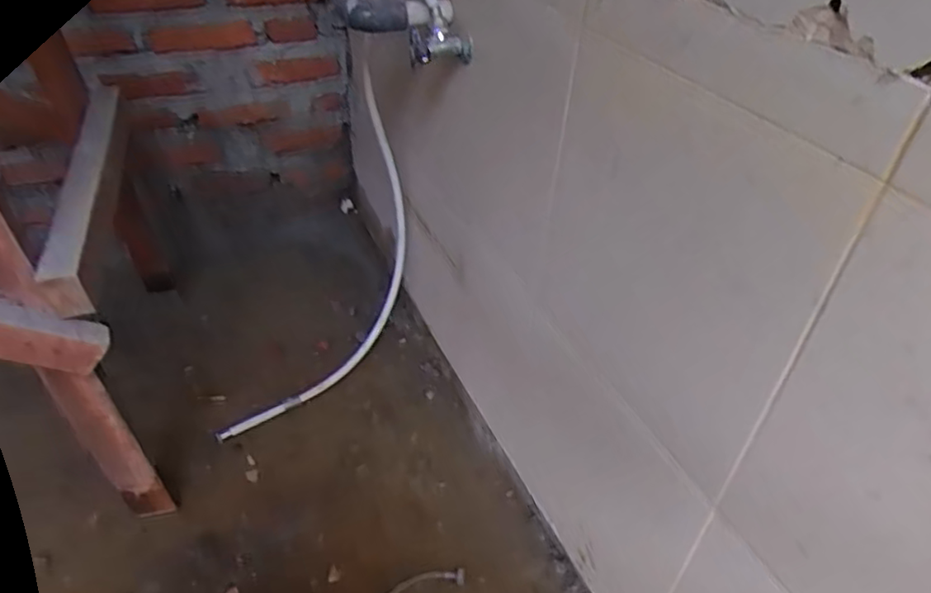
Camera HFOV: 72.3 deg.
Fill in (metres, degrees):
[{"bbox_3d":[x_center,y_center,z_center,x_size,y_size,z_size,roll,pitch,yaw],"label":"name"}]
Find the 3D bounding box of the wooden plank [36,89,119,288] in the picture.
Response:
[{"bbox_3d":[-0.675,-0.169,1.112,0.049,0.473,0.043,34,38,-13],"label":"wooden plank"}]

